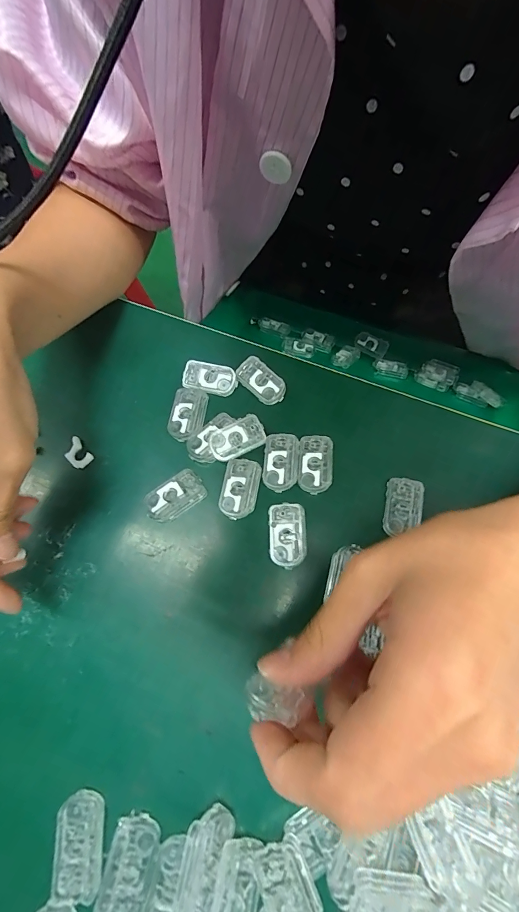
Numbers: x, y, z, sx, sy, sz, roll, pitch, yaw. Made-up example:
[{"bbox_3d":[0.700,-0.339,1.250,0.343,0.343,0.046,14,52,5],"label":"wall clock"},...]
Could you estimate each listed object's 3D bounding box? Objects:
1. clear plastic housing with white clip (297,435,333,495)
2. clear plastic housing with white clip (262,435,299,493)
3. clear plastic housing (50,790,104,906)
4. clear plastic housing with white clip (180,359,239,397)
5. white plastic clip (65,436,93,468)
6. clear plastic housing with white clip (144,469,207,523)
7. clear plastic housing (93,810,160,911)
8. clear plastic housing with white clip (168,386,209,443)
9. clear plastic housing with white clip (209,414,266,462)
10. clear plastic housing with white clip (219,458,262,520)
[{"bbox_3d":[0.035,0.004,0.224,0.020,0.005,0.037,4,73,3],"label":"clear plastic housing with white clip"},{"bbox_3d":[0.013,0.003,0.226,0.021,0.005,0.037,6,73,3],"label":"clear plastic housing with white clip"},{"bbox_3d":[-0.083,0.178,0.163,0.020,0.004,0.037,-6,73,0],"label":"clear plastic housing"},{"bbox_3d":[-0.034,-0.054,0.245,0.036,0.004,0.021,14,74,6],"label":"clear plastic housing with white clip"},{"bbox_3d":[-0.118,-0.002,0.232,0.013,0.006,0.019,-40,76,-10],"label":"white plastic clip"},{"bbox_3d":[-0.052,0.026,0.221,0.035,0.009,0.022,-36,75,-9],"label":"clear plastic housing with white clip"},{"bbox_3d":[-0.059,0.186,0.159,0.020,0.004,0.037,12,73,5],"label":"clear plastic housing"},{"bbox_3d":[-0.048,-0.028,0.238,0.022,0.006,0.038,7,73,4],"label":"clear plastic housing with white clip"},{"bbox_3d":[-0.014,-0.011,0.227,0.036,0.010,0.019,-31,74,-8],"label":"clear plastic housing with white clip"},{"bbox_3d":[-0.012,0.020,0.221,0.022,0.006,0.037,10,73,5],"label":"clear plastic housing with white clip"}]

